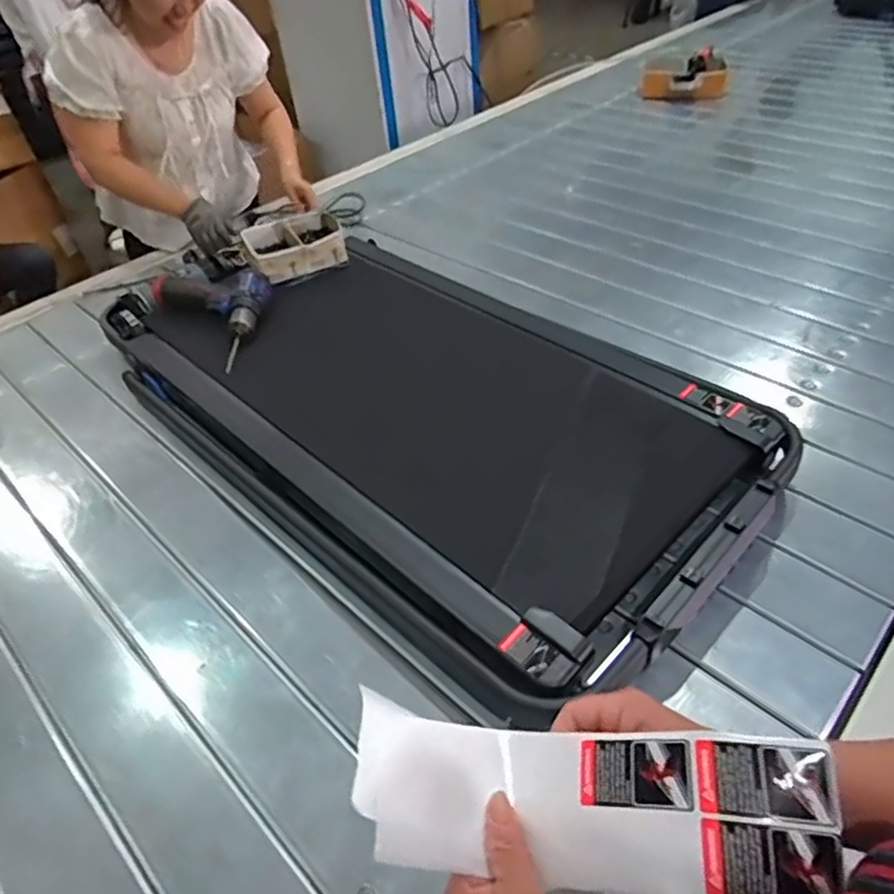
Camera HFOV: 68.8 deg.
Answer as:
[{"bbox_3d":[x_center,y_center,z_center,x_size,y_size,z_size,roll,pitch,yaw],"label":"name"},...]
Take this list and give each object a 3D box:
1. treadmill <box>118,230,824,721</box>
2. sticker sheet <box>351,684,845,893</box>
[{"bbox_3d":[-0.058,-0.071,0.981,0.524,0.106,0.972,-35,49,-29],"label":"treadmill"},{"bbox_3d":[0.068,0.192,0.356,0.246,0.055,0.084,-1,41,17],"label":"sticker sheet"}]

